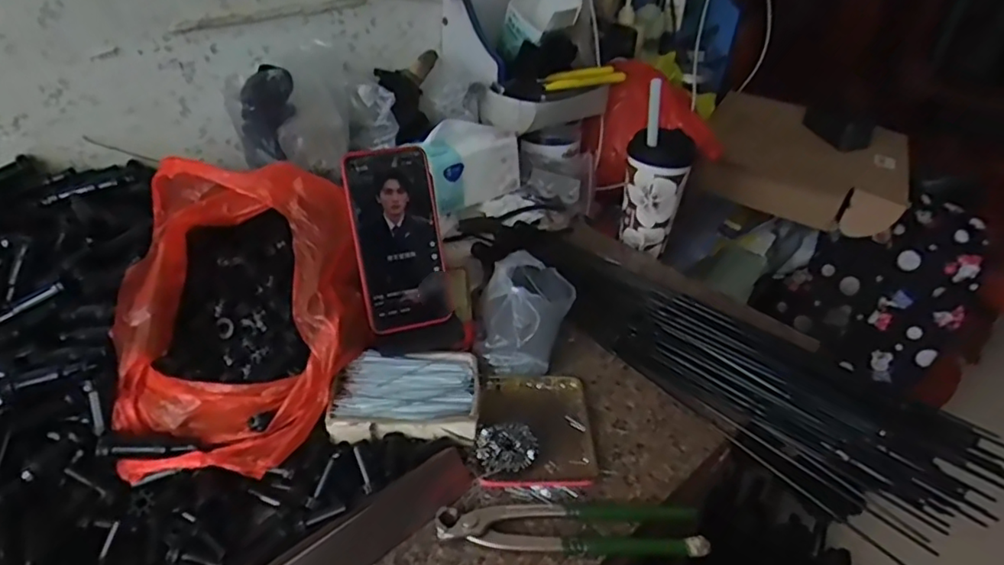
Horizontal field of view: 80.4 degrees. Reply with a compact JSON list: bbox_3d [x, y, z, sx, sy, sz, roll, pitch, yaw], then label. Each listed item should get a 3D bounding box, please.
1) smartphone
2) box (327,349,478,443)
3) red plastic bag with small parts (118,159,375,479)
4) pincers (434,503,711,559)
[{"bbox_3d":[-0.093,-0.041,0.539,0.075,0.162,0.015,-11,8,-19],"label":"smartphone"},{"bbox_3d":[-0.085,0.099,0.523,0.122,0.024,0.086,0,36,-5],"label":"box"},{"bbox_3d":[-0.219,0.009,0.507,0.190,0.139,0.260,-4,37,-10],"label":"red plastic bag with small parts"},{"bbox_3d":[0.051,0.182,0.449,0.195,0.018,0.044,4,36,1],"label":"pincers"}]

